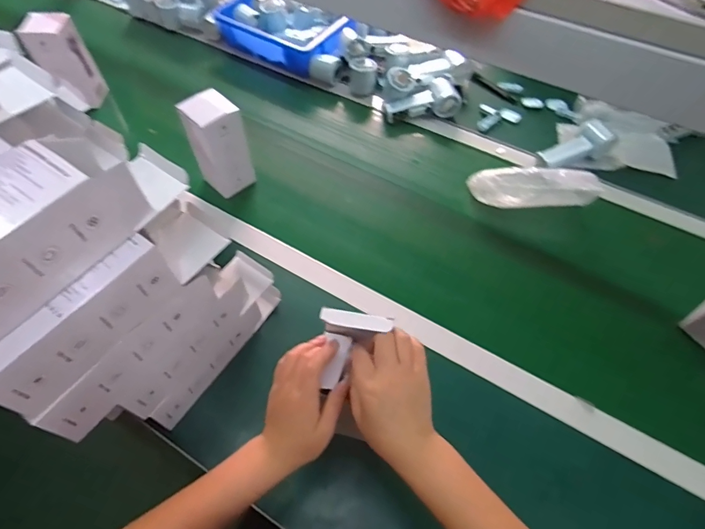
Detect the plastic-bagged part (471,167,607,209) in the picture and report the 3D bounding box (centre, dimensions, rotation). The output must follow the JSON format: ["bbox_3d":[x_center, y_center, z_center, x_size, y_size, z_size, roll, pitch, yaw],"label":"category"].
[{"bbox_3d":[0.321,-0.137,0.743,0.207,0.070,0.062,7,58,0],"label":"plastic-bagged part"}]

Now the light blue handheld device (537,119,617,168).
[{"bbox_3d":[0.436,-0.232,0.822,0.155,0.042,0.063,-23,61,0],"label":"light blue handheld device"}]

